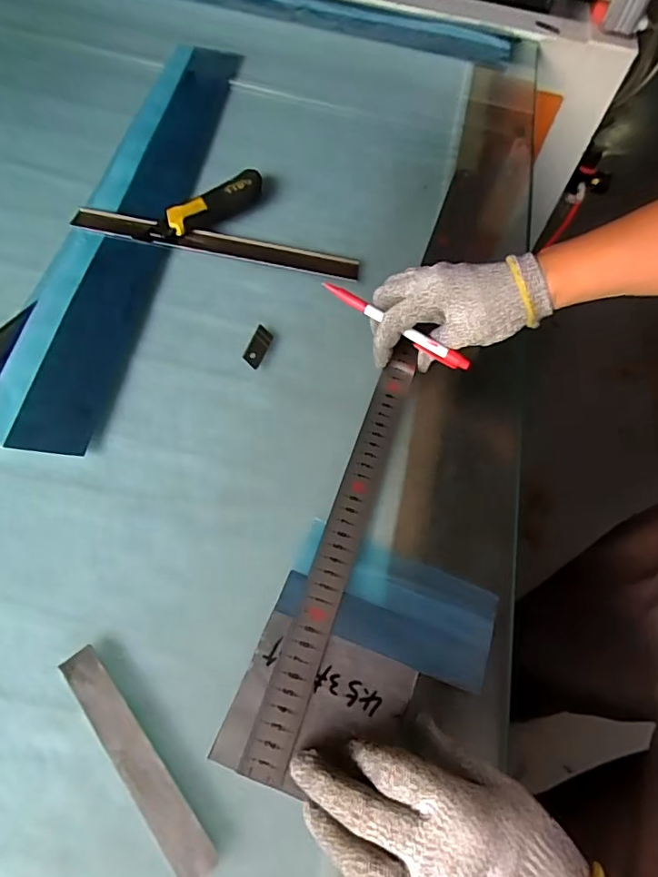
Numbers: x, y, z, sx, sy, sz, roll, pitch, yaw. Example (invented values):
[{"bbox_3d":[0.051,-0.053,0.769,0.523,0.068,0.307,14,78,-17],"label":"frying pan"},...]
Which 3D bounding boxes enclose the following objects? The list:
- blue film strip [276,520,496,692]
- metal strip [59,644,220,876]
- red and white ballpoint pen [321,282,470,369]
[{"bbox_3d":[0.042,0.114,0.361,0.144,0.004,0.070,20,58,6],"label":"blue film strip"},{"bbox_3d":[-0.114,0.187,0.303,0.023,0.004,0.143,-36,70,-21],"label":"metal strip"},{"bbox_3d":[0.057,-0.098,0.448,0.142,0.015,0.008,32,61,6],"label":"red and white ballpoint pen"}]

